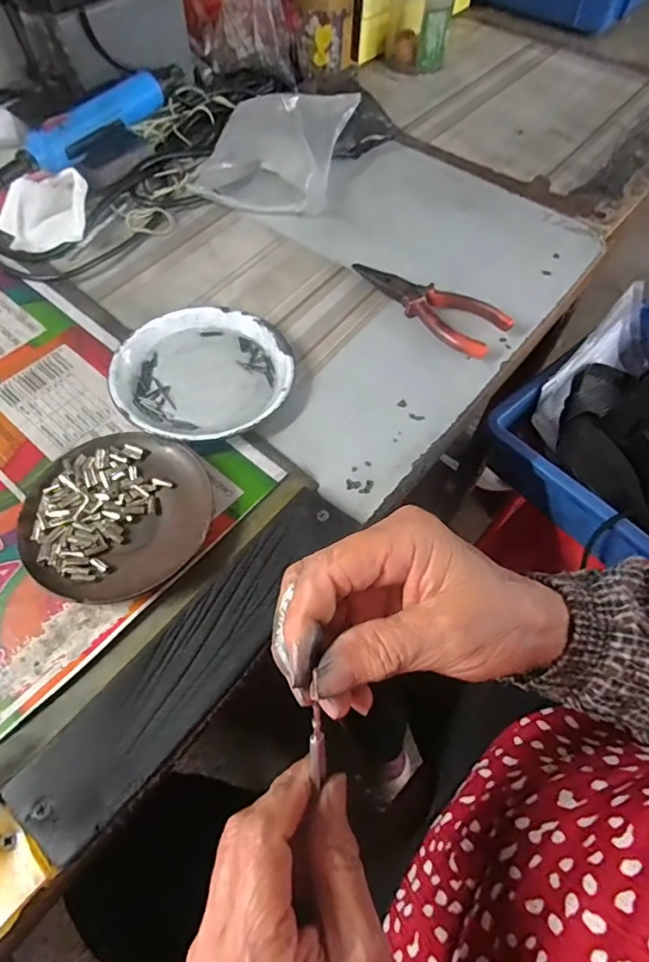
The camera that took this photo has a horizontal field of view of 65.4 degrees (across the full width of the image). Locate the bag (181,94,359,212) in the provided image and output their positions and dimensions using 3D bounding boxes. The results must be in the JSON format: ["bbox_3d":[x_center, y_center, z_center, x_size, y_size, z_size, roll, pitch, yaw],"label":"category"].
[{"bbox_3d":[-0.049,-0.343,0.525,0.125,0.049,0.162,13,59,5],"label":"bag"}]

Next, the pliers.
[{"bbox_3d":[0.087,-0.155,0.437,0.143,0.019,0.048,39,65,19],"label":"pliers"}]

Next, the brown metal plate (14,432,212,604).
[{"bbox_3d":[-0.131,0.021,0.323,0.111,0.016,0.111,1,59,-2],"label":"brown metal plate"}]

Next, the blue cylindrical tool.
[{"bbox_3d":[-0.217,-0.353,0.493,0.034,0.030,0.165,28,62,14],"label":"blue cylindrical tool"}]

